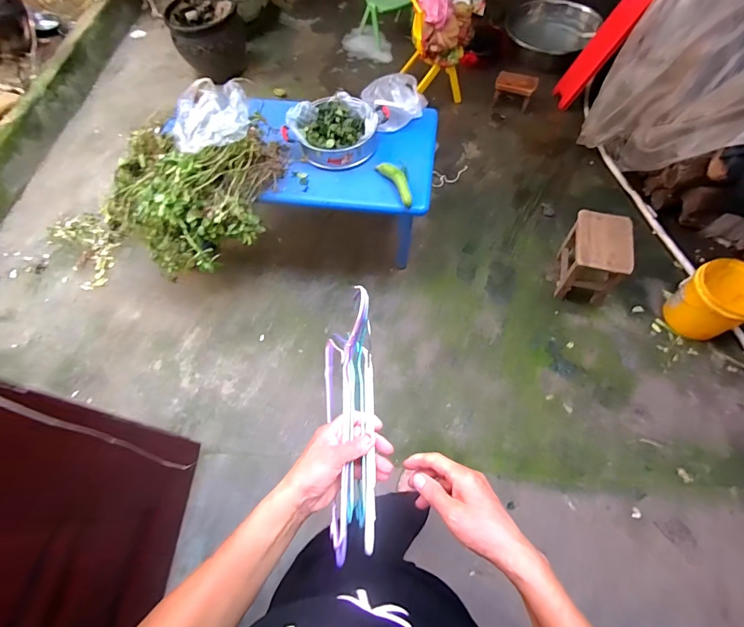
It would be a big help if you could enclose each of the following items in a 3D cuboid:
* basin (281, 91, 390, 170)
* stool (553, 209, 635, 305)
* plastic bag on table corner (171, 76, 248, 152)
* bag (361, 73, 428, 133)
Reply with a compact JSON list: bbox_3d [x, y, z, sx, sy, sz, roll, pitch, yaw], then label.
[{"bbox_3d":[-0.142,-0.735,1.473,0.322,0.101,0.321,-1,64,2],"label":"basin"},{"bbox_3d":[0.944,-0.235,1.606,0.201,0.285,0.283,13,65,9],"label":"stool"},{"bbox_3d":[-0.567,-0.702,1.297,0.281,0.095,0.240,-25,65,-9],"label":"plastic bag on table corner"},{"bbox_3d":[0.103,-0.851,1.498,0.250,0.151,0.180,-11,64,-2],"label":"bag"}]

